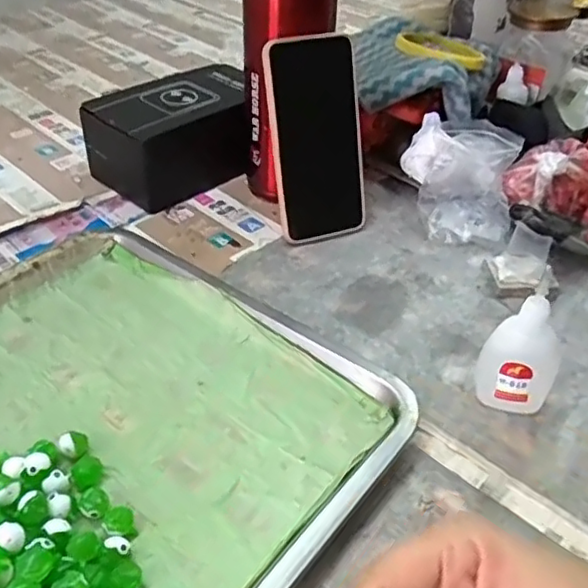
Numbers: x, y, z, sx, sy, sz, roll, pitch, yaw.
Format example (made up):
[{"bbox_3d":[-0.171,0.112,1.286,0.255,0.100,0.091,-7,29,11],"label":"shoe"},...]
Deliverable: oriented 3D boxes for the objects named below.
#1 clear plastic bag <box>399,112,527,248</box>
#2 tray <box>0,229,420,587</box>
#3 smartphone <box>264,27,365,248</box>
[{"bbox_3d":[0.149,-0.106,0.560,0.099,0.071,0.108,9,40,8],"label":"clear plastic bag"},{"bbox_3d":[-0.112,0.072,0.367,0.298,0.023,0.257,28,46,28],"label":"tray"},{"bbox_3d":[0.019,-0.127,0.515,0.076,0.162,0.014,-17,24,-20],"label":"smartphone"}]

